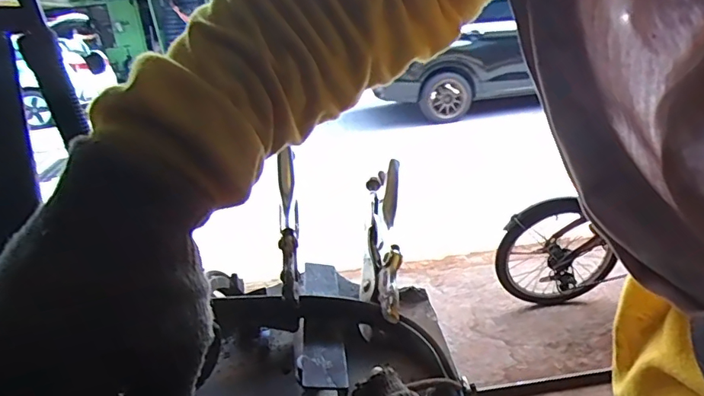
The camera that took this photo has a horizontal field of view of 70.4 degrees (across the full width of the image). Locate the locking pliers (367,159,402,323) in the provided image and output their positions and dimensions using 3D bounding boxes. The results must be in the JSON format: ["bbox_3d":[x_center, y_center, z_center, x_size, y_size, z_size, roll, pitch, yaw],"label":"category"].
[{"bbox_3d":[0.027,0.028,0.396,0.027,0.033,0.170,-4,37,4],"label":"locking pliers"}]

